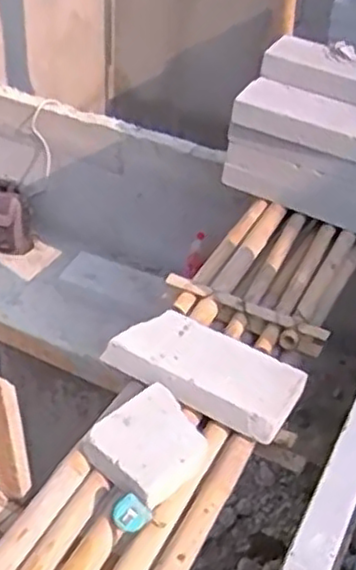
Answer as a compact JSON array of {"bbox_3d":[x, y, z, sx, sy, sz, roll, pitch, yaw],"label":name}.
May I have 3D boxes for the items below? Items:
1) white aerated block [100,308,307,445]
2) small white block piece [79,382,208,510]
[{"bbox_3d":[0.070,0.189,1.683,0.440,0.073,0.223,24,44,21],"label":"white aerated block"},{"bbox_3d":[-0.056,0.343,1.509,0.226,0.077,0.223,-29,51,-33],"label":"small white block piece"}]

